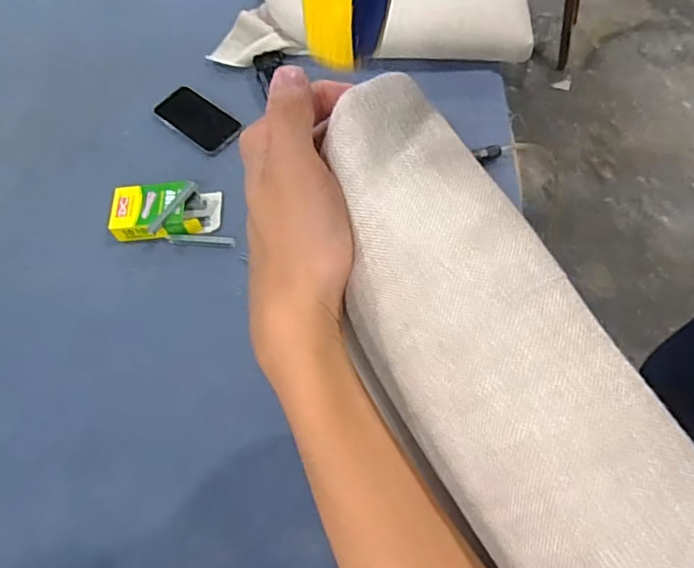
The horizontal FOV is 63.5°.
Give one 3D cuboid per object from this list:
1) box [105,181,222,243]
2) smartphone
[{"bbox_3d":[-0.268,-0.112,0.821,0.154,0.027,0.081,-5,61,4],"label":"box"},{"bbox_3d":[-0.247,-0.275,0.926,0.167,0.013,0.078,37,71,22],"label":"smartphone"}]

